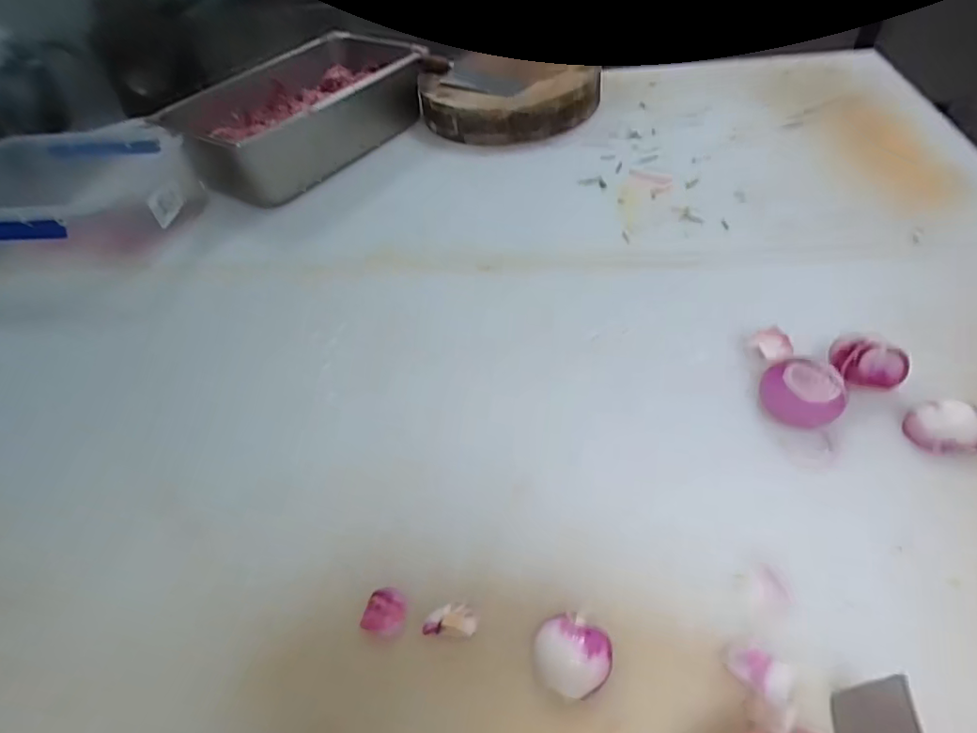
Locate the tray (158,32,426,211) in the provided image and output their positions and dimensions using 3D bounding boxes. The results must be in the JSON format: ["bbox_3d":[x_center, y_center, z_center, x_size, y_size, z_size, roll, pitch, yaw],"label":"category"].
[{"bbox_3d":[-0.410,-0.546,1.180,0.324,0.152,0.524,24,55,26],"label":"tray"}]

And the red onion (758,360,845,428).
[{"bbox_3d":[0.349,0.028,0.600,0.077,0.046,0.069,-3,47,5],"label":"red onion"}]

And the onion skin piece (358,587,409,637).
[{"bbox_3d":[-0.098,0.234,0.520,0.039,0.014,0.041,-4,47,4],"label":"onion skin piece"}]

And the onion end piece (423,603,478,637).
[{"bbox_3d":[-0.035,0.237,0.507,0.047,0.011,0.030,-2,48,6],"label":"onion end piece"}]

